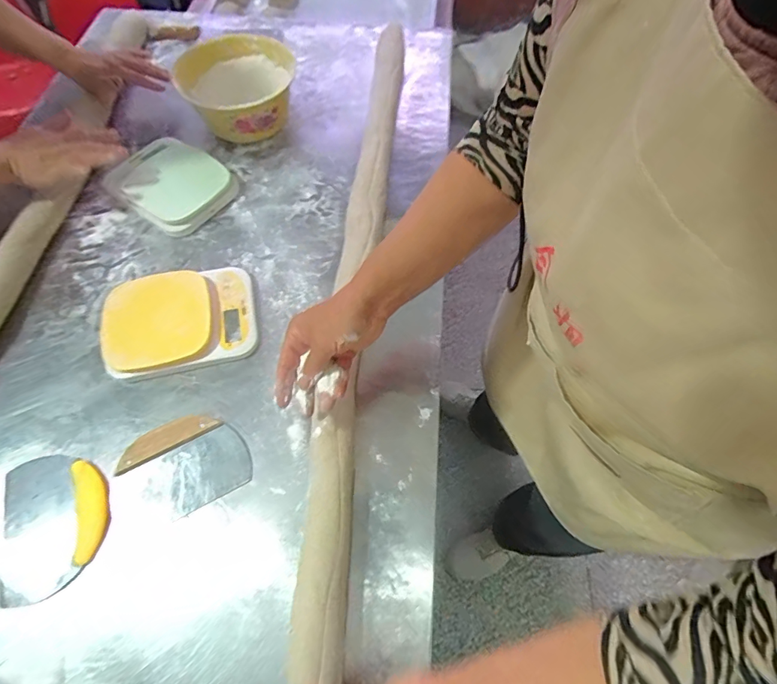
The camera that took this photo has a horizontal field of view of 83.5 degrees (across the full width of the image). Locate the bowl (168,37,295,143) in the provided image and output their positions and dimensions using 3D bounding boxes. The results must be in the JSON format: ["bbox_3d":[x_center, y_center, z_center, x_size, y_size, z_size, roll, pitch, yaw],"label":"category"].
[{"bbox_3d":[-0.265,-0.452,0.783,0.194,0.098,0.196,0,64,-1],"label":"bowl"}]

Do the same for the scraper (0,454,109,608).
[{"bbox_3d":[-0.385,0.206,0.500,0.114,0.016,0.154,-12,65,-7],"label":"scraper"}]

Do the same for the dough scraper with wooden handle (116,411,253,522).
[{"bbox_3d":[-0.247,0.146,0.529,0.136,0.017,0.115,-26,67,-13],"label":"dough scraper with wooden handle"}]

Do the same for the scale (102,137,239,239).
[{"bbox_3d":[-0.364,-0.269,0.722,0.201,0.037,0.156,32,68,14],"label":"scale"}]

